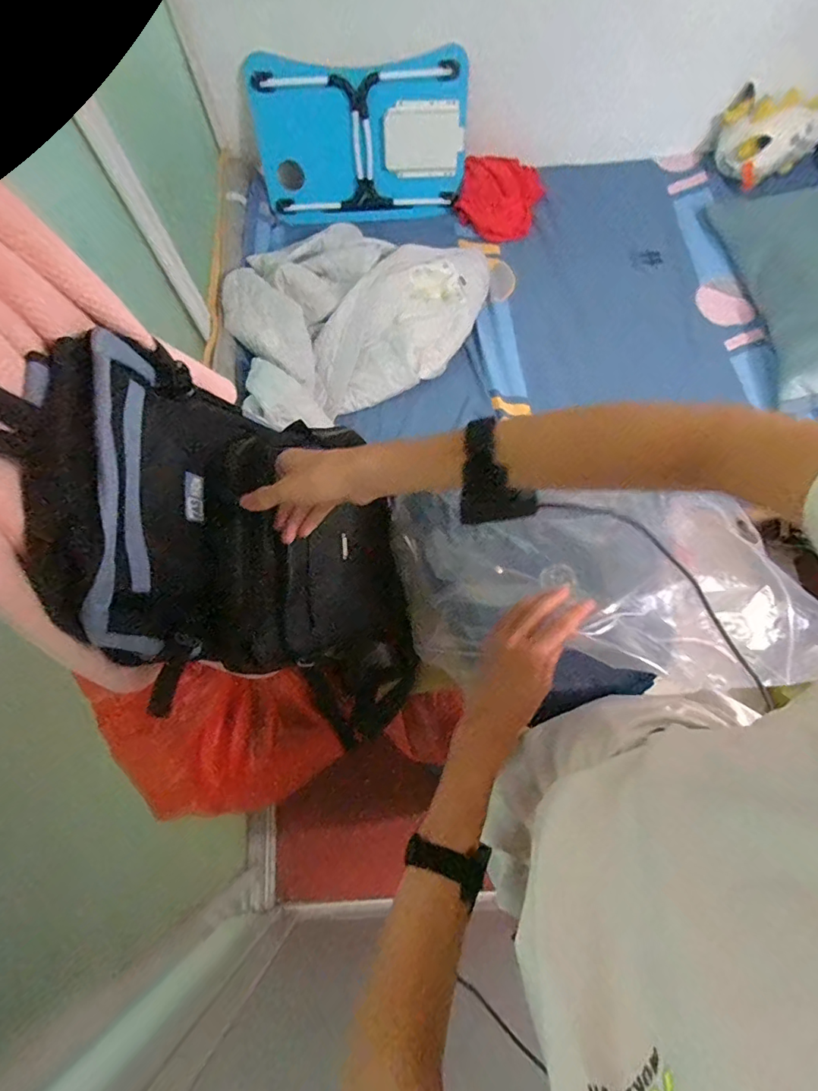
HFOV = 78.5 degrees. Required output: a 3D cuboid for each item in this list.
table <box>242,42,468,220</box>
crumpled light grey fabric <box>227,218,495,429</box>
[{"bbox_3d":[-0.134,-1.159,1.432,0.598,0.358,0.040,-6,48,-3],"label":"table"},{"bbox_3d":[-0.147,-0.641,1.340,0.809,0.176,0.541,-36,73,-13],"label":"crumpled light grey fabric"}]

